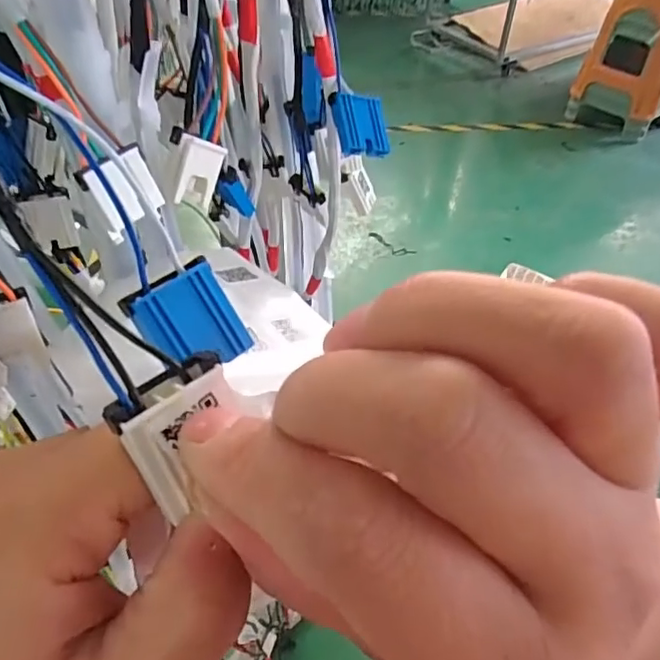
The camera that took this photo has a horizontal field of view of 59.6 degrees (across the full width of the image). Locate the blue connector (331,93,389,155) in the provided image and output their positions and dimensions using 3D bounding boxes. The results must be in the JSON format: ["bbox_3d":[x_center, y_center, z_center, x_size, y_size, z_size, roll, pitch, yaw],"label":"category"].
[{"bbox_3d":[0.013,-0.090,0.254,0.024,0.005,0.027,-11,86,-24],"label":"blue connector"}]

